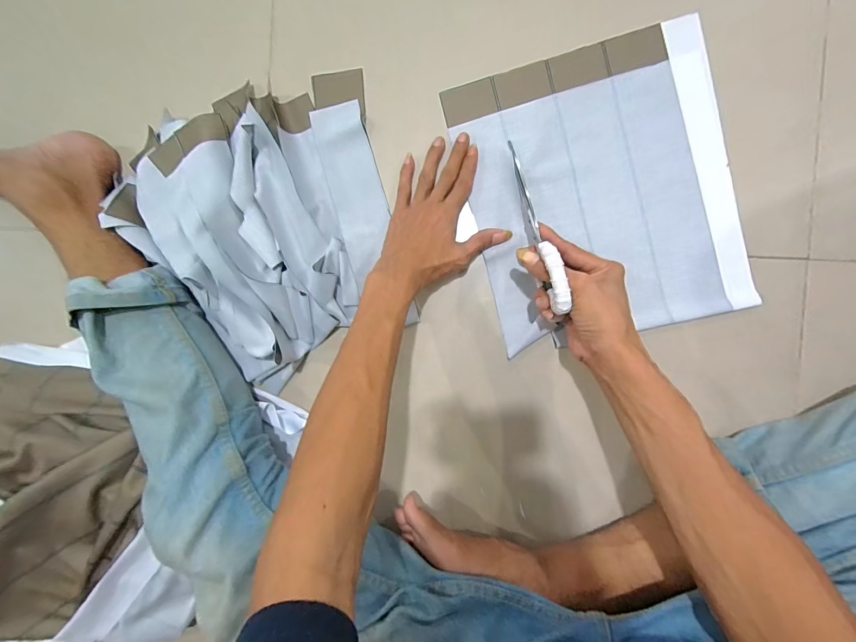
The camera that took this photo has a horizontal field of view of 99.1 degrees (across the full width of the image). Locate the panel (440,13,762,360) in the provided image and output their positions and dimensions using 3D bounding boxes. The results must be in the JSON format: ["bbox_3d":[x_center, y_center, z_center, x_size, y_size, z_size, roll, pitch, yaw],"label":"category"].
[{"bbox_3d":[0.184,-0.140,0.398,0.264,0.006,0.306,-13,90,6],"label":"panel"}]

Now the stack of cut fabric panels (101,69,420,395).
[{"bbox_3d":[-0.186,-0.103,0.413,0.331,0.049,0.343,-14,90,6],"label":"stack of cut fabric panels"}]

